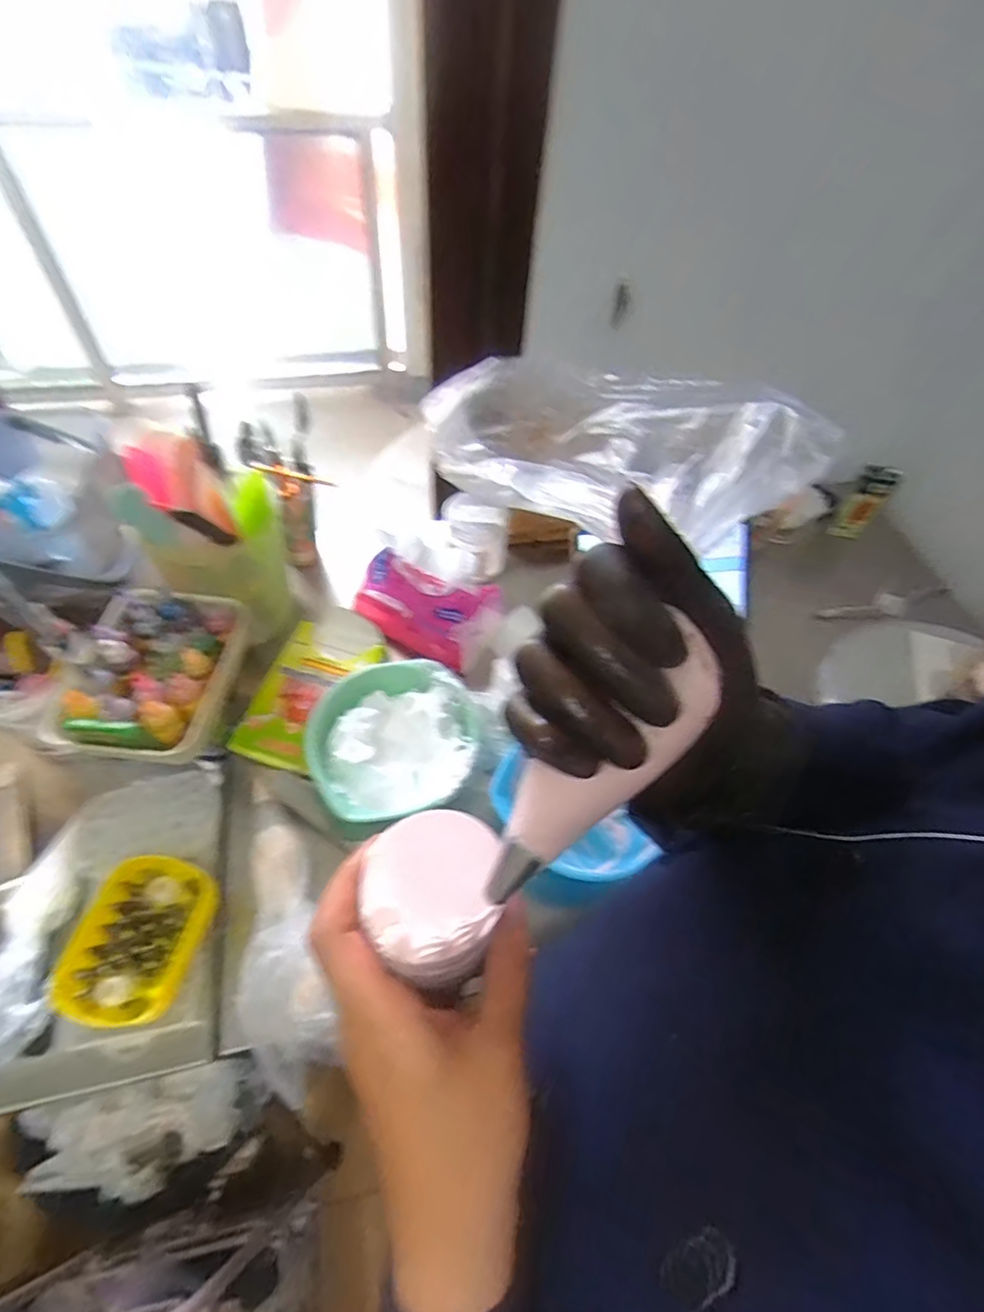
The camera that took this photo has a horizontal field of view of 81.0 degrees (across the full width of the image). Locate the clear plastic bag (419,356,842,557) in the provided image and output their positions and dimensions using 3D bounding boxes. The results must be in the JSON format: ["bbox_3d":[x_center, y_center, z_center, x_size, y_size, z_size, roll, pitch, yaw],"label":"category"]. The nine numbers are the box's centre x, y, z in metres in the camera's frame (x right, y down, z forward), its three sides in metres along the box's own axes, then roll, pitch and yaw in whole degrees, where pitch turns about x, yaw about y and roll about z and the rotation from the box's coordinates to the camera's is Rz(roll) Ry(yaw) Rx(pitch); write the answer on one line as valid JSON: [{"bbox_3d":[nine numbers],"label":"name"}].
[{"bbox_3d":[0.049,-0.095,0.272,0.189,0.070,0.047,21,54,34],"label":"clear plastic bag"}]

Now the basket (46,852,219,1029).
[{"bbox_3d":[-0.325,0.256,0.529,0.093,0.038,0.135,13,56,4],"label":"basket"}]

